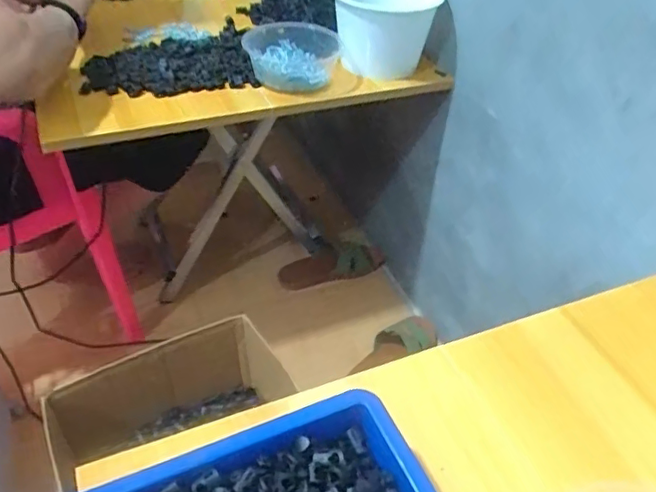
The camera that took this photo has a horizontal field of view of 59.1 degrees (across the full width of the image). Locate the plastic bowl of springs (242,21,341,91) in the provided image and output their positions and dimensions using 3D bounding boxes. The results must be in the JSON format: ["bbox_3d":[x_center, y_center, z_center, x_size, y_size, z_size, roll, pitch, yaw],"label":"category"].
[{"bbox_3d":[-0.054,-0.280,0.852,0.141,0.060,0.119,1,42,-3],"label":"plastic bowl of springs"}]

